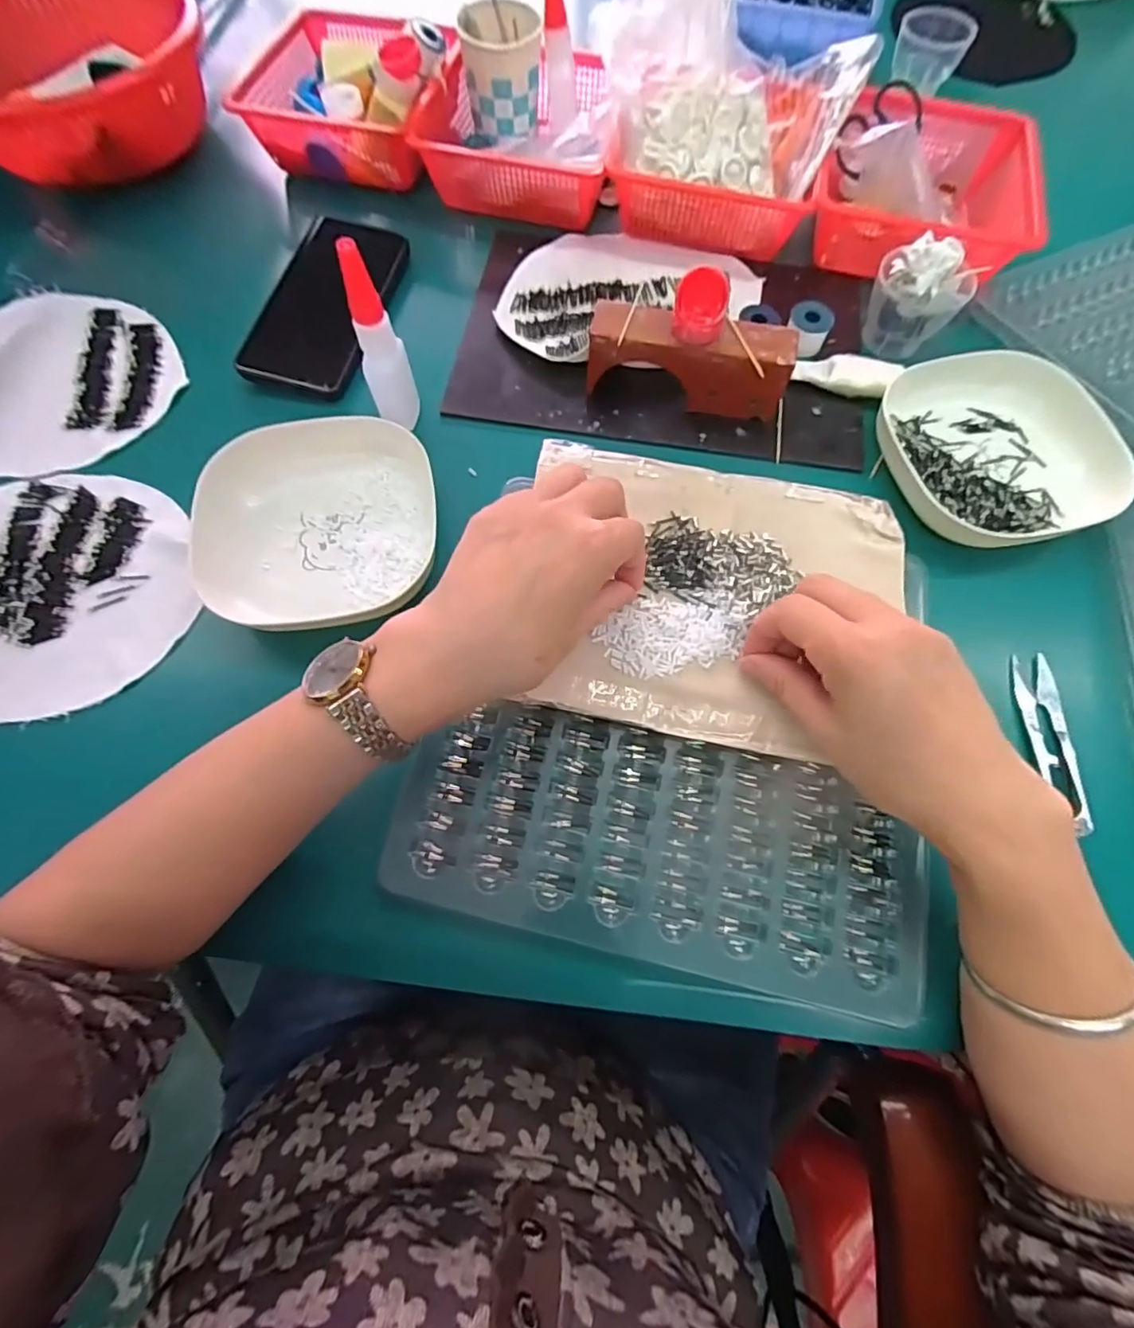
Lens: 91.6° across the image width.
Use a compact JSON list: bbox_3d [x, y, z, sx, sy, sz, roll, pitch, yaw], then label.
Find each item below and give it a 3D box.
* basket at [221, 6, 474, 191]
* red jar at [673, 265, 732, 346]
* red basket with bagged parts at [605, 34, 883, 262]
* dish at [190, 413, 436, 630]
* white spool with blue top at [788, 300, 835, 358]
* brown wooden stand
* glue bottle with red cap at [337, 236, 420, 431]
[{"bbox_3d":[-0.171,-0.496,0.467,0.162,0.072,0.184,14,70,5],"label":"basket"},{"bbox_3d":[0.083,-0.221,0.340,0.032,0.028,0.029,13,70,4],"label":"red jar"},{"bbox_3d":[0.126,-0.407,0.433,0.170,0.078,0.132,12,70,4],"label":"red basket with bagged parts"},{"bbox_3d":[-0.155,-0.093,0.343,0.133,0.026,0.153,-10,70,-4],"label":"dish"},{"bbox_3d":[0.178,-0.248,0.405,0.031,0.019,0.032,0,70,0],"label":"white spool with blue top"},{"bbox_3d":[0.083,-0.204,0.378,0.131,0.051,0.038,12,70,4],"label":"brown wooden stand"},{"bbox_3d":[-0.117,-0.194,0.340,0.021,0.113,0.030,7,70,2],"label":"glue bottle with red cap"}]

